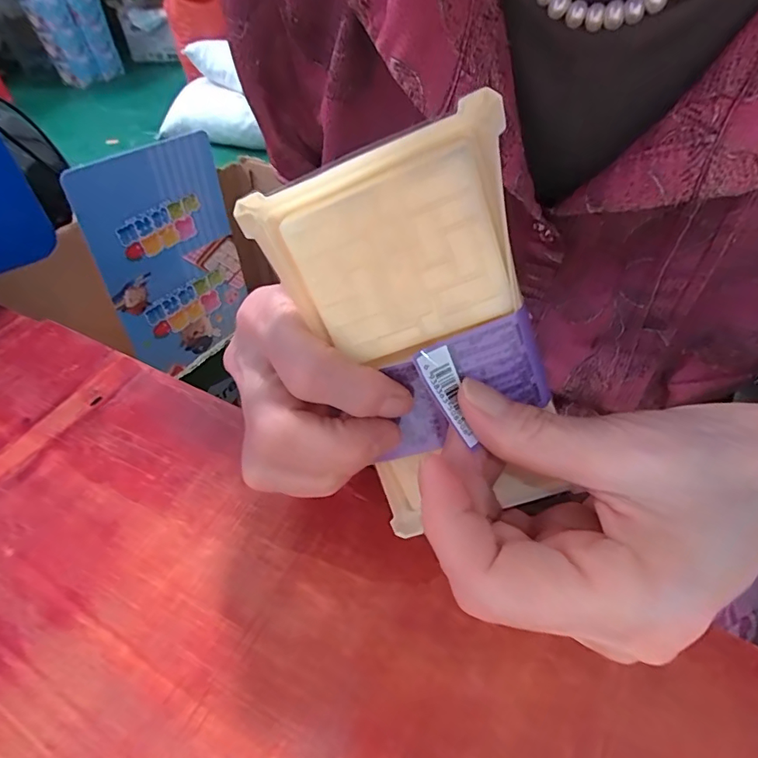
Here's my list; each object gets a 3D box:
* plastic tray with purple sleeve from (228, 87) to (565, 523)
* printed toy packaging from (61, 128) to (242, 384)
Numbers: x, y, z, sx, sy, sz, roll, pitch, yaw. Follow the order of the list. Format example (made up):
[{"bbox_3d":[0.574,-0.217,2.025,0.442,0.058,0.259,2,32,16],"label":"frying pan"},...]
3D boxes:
[{"bbox_3d":[0.017,-0.008,0.159,0.075,0.131,0.015,-18,25,15],"label":"plastic tray with purple sleeve"},{"bbox_3d":[-0.194,-0.111,0.452,0.010,0.206,0.140,30,55,25],"label":"printed toy packaging"}]

